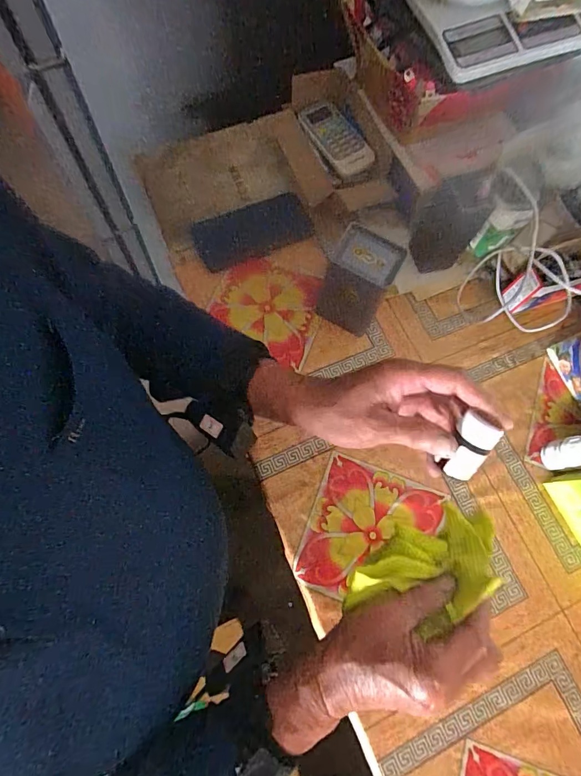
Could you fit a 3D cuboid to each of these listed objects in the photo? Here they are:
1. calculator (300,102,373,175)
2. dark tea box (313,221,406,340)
[{"bbox_3d":[0.065,-0.368,0.604,0.053,0.022,0.135,-35,78,2],"label":"calculator"},{"bbox_3d":[0.084,-0.135,0.523,0.080,0.123,0.071,30,72,8],"label":"dark tea box"}]

